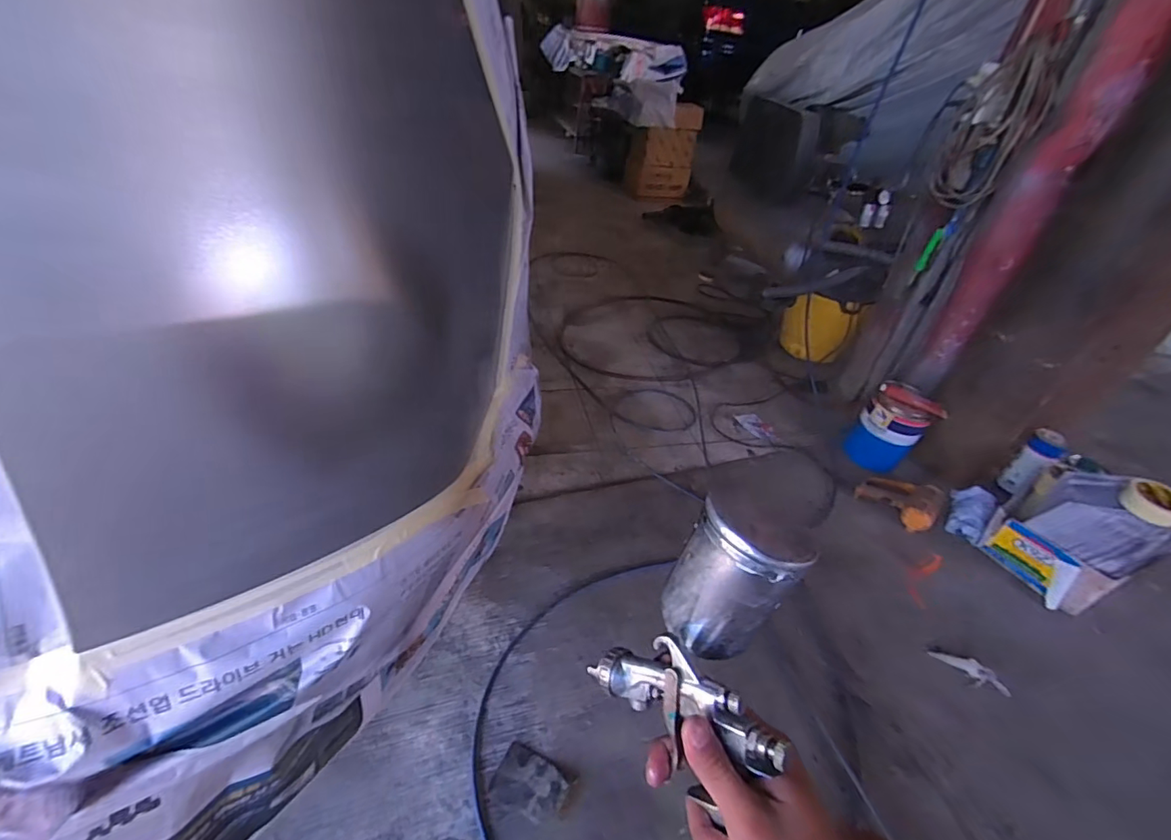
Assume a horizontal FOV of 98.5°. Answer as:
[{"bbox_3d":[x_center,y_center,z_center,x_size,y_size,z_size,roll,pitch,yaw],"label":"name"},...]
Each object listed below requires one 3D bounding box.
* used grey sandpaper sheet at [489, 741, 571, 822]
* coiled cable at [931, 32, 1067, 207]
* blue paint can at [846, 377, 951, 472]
[{"bbox_3d":[-0.083,0.567,0.789,0.111,0.014,0.083,19,39,15],"label":"used grey sandpaper sheet"},{"bbox_3d":[0.944,-0.679,1.174,0.069,0.329,0.265,12,38,6],"label":"coiled cable"},{"bbox_3d":[0.902,0.017,1.480,0.172,0.219,0.145,33,44,29],"label":"blue paint can"}]

